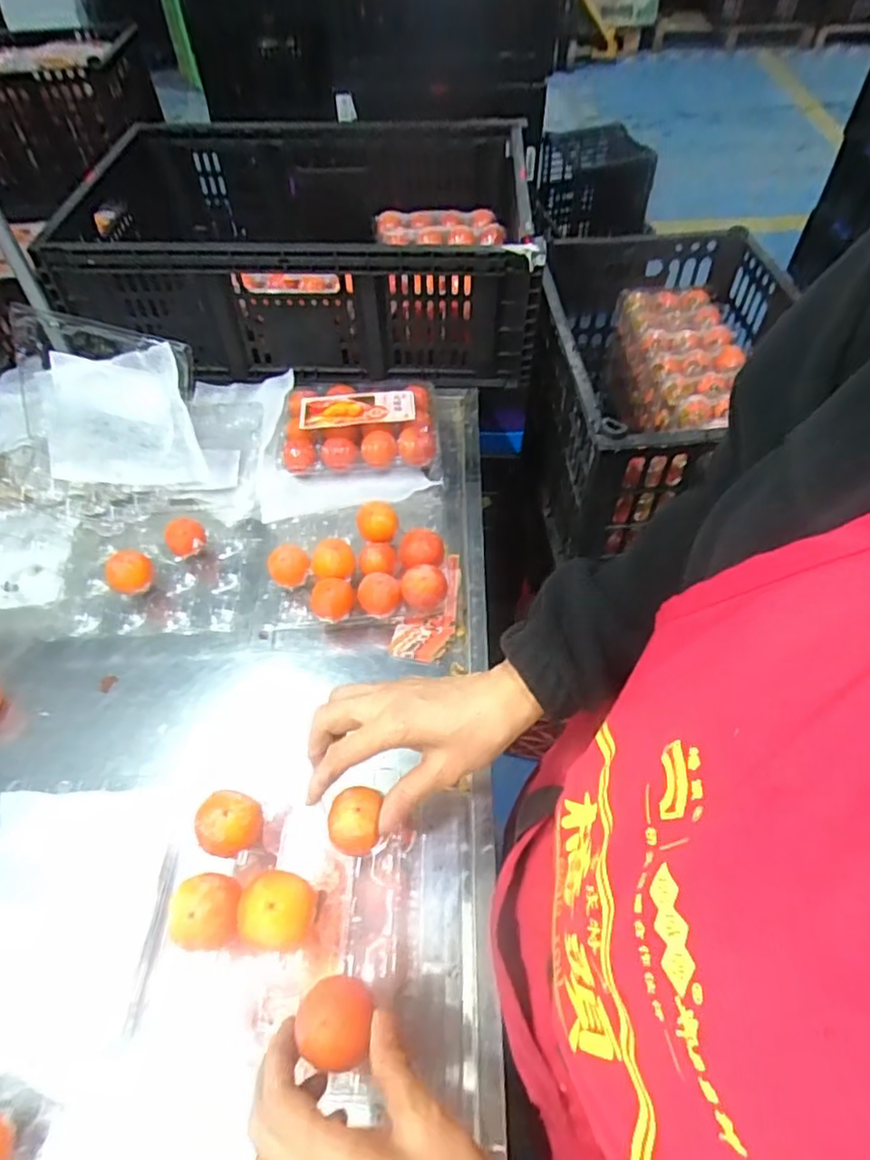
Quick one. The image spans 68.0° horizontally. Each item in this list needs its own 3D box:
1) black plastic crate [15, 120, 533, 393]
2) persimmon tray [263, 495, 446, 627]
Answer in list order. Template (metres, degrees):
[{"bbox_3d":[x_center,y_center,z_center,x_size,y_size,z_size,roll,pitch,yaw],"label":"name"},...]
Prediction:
[{"bbox_3d":[-0.173,-0.496,0.924,0.580,0.185,0.460,-1,53,2],"label":"black plastic crate"},{"bbox_3d":[-0.086,-0.033,0.679,0.200,0.044,0.165,-4,53,0],"label":"persimmon tray"}]

